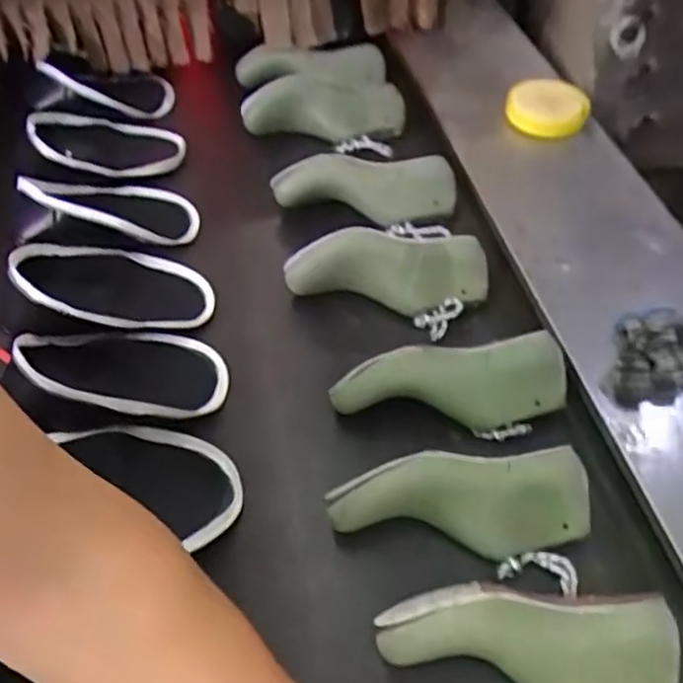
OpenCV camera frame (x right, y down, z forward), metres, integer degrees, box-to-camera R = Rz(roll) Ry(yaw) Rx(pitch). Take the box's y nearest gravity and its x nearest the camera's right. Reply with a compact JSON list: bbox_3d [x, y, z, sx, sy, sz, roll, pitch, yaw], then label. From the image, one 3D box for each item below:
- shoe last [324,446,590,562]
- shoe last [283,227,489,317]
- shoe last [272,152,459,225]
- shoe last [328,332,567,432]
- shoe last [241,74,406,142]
[{"bbox_3d":[0.113,0.155,0.594,0.247,0.074,0.071,-5,52,-3],"label":"shoe last"},{"bbox_3d":[0.057,-0.096,0.799,0.242,0.093,0.090,11,53,10],"label":"shoe last"},{"bbox_3d":[0.028,-0.212,0.879,0.246,0.076,0.065,9,53,8],"label":"shoe last"},{"bbox_3d":[0.110,0.047,0.677,0.246,0.085,0.079,-2,52,0],"label":"shoe last"},{"bbox_3d":[-0.033,-0.370,0.999,0.248,0.081,0.098,12,52,28],"label":"shoe last"}]

